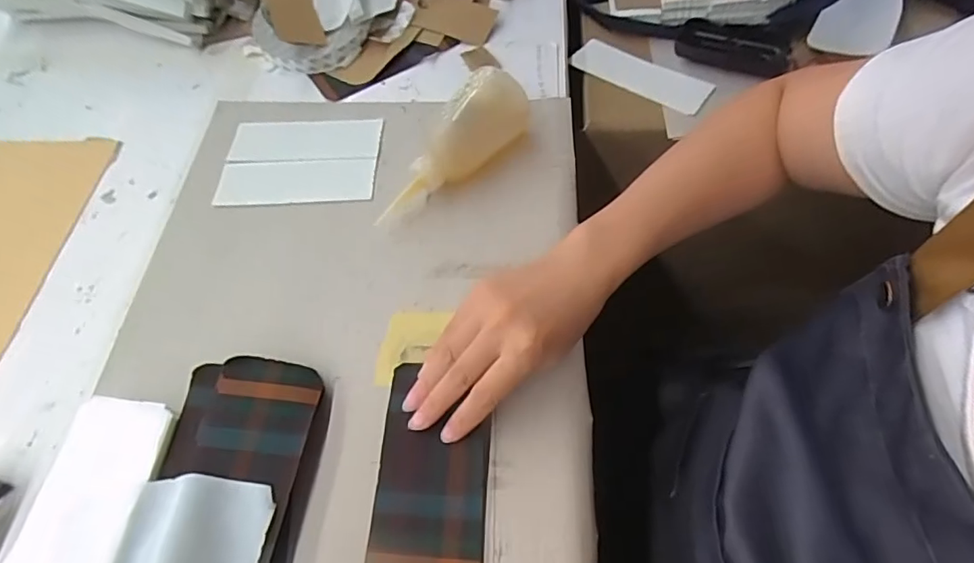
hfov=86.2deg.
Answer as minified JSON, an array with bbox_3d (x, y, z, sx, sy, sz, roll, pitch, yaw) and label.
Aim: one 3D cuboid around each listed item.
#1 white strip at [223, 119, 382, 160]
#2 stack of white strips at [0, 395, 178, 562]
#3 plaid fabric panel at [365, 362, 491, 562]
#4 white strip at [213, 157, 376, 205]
[{"bbox_3d":[-0.178,-0.140,0.511,0.143,0.004,0.050,-2,60,2],"label":"white strip"},{"bbox_3d":[-0.258,0.151,0.337,0.073,0.018,0.146,5,60,6],"label":"stack of white strips"},{"bbox_3d":[-0.037,0.136,0.342,0.073,0.009,0.160,2,60,4],"label":"plaid fabric panel"},{"bbox_3d":[-0.179,-0.095,0.489,0.140,0.010,0.049,-5,67,-2],"label":"white strip"}]

